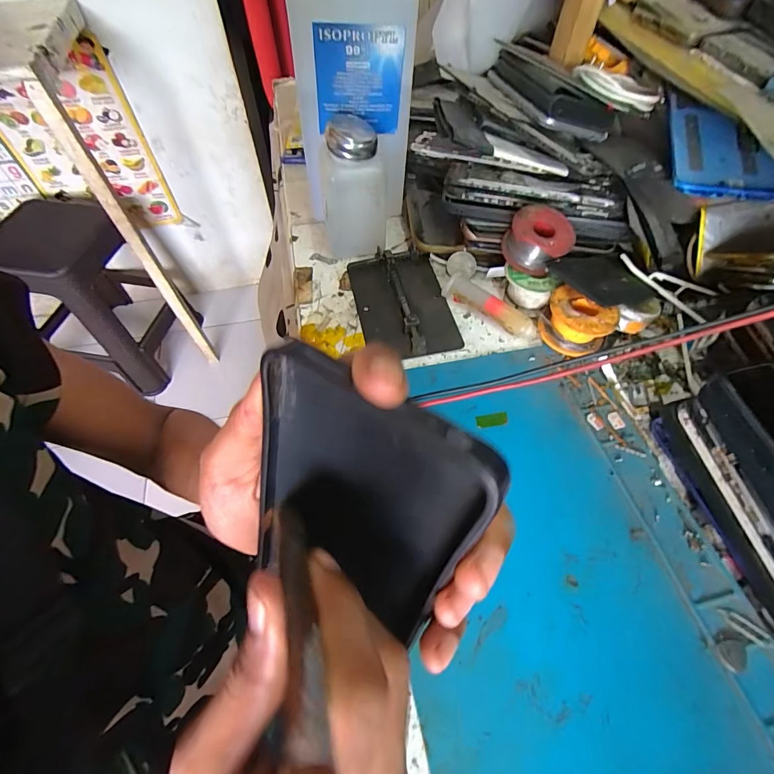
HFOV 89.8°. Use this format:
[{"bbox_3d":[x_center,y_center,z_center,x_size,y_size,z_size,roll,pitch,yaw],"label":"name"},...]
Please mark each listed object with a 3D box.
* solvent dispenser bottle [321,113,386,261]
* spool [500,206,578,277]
[{"bbox_3d":[-0.030,-0.174,0.347,0.057,0.102,0.052,2,58,0],"label":"solvent dispenser bottle"},{"bbox_3d":[0.130,-0.129,0.332,0.053,0.036,0.054,1,58,-1],"label":"spool"}]

